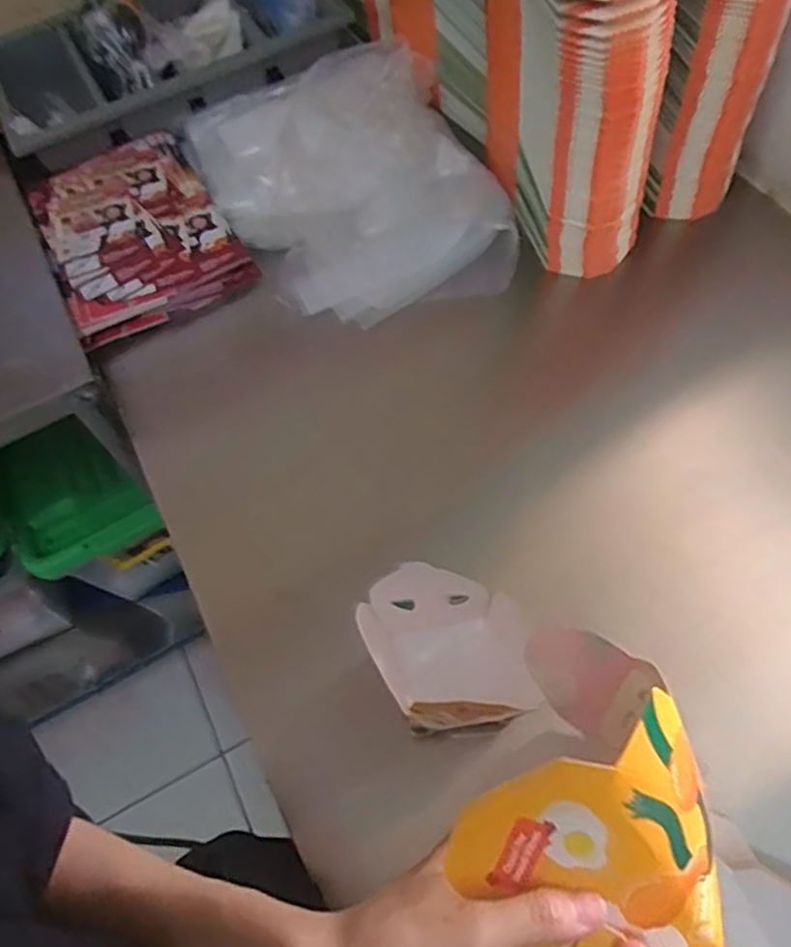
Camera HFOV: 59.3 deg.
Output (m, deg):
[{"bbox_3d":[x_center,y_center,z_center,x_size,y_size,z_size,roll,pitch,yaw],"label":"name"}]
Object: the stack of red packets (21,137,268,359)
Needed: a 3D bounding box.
[{"bbox_3d":[-0.347,-0.328,0.918,0.224,0.060,0.309,-26,62,-10],"label":"stack of red packets"}]

